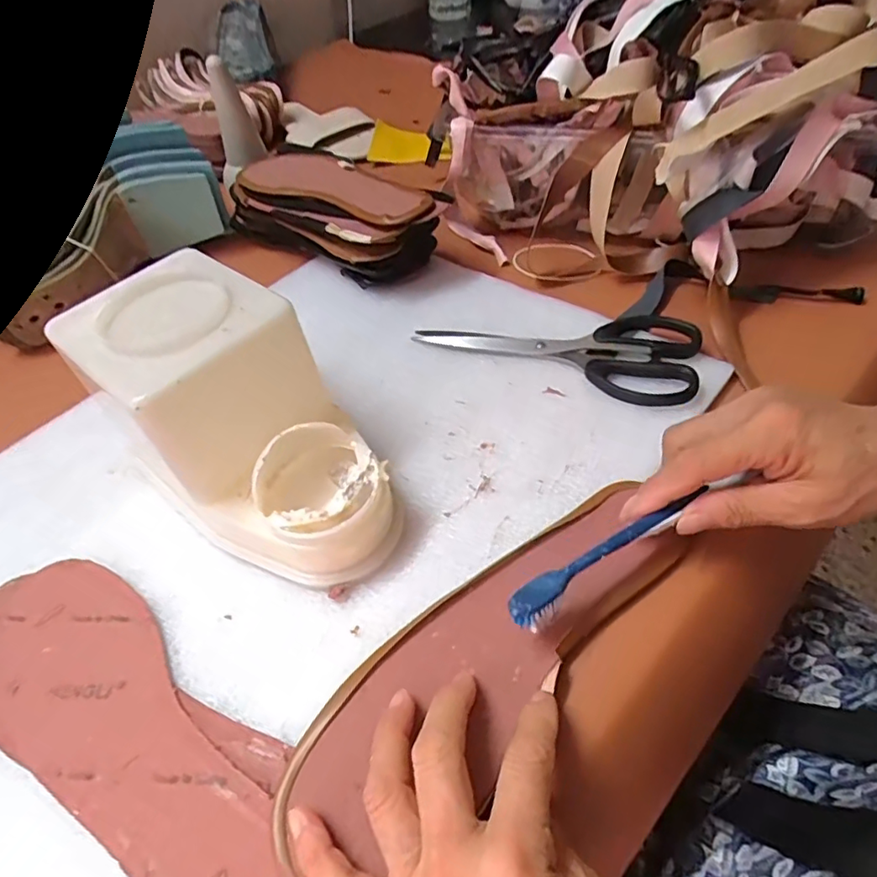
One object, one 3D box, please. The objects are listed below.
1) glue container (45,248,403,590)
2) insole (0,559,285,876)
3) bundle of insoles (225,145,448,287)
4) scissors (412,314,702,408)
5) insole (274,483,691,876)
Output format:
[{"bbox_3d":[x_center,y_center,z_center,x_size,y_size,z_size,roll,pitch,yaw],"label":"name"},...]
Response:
[{"bbox_3d":[-0.112,-0.009,0.323,0.189,0.115,0.104,32,59,32],"label":"glue container"},{"bbox_3d":[-0.144,0.136,0.273,0.253,0.004,0.079,23,54,27],"label":"insole"},{"bbox_3d":[-0.098,-0.209,0.516,0.238,0.062,0.088,30,58,31],"label":"bundle of insoles"},{"bbox_3d":[0.084,-0.073,0.415,0.196,0.021,0.076,16,53,21],"label":"scissors"},{"bbox_3d":[0.026,0.104,0.271,0.224,0.019,0.069,-31,56,-20],"label":"insole"}]

